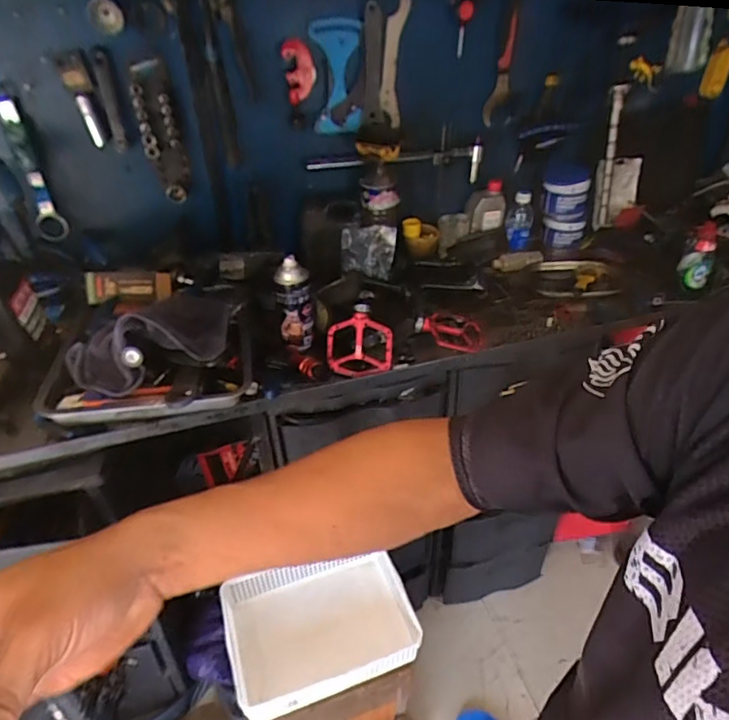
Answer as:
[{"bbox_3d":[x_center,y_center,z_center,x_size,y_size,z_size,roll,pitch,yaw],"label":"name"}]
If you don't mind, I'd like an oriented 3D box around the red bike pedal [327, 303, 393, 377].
[{"bbox_3d":[-0.008,-0.033,0.927,0.114,0.126,0.021,7,7,6],"label":"red bike pedal"}]

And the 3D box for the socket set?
[{"bbox_3d":[-0.370,-0.414,0.971,0.068,0.228,0.029,-20,39,-23],"label":"socket set"}]

